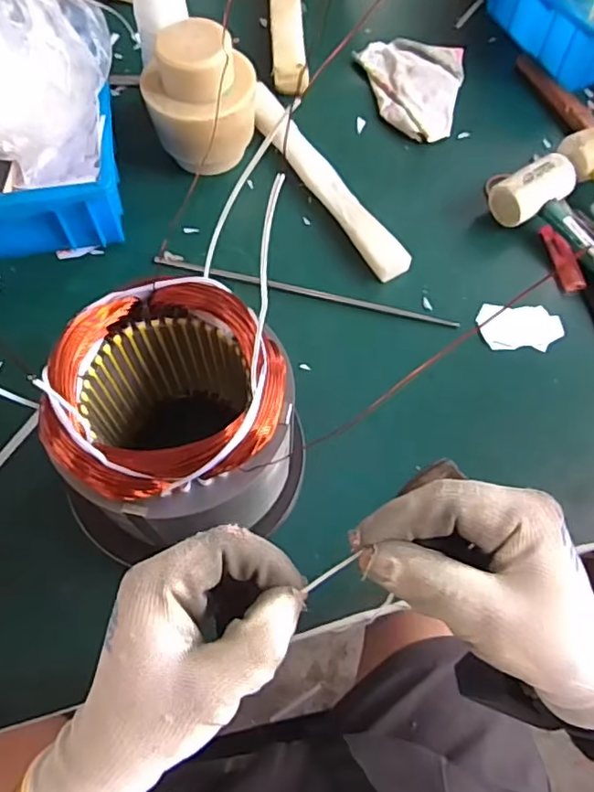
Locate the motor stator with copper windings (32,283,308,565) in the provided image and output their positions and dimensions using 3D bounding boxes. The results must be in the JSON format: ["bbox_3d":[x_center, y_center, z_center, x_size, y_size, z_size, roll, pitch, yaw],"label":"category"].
[{"bbox_3d":[-0.078,0.026,0.414,0.145,0.180,0.149,-12,65,-6],"label":"motor stator with copper windings"}]

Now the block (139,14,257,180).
[{"bbox_3d":[-0.102,-0.297,0.594,0.105,0.128,0.094,31,68,13],"label":"block"}]

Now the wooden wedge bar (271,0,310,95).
[{"bbox_3d":[-0.014,-0.516,0.755,0.041,0.031,0.348,-2,65,-2],"label":"wooden wedge bar"}]

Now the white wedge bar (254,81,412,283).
[{"bbox_3d":[0.025,-0.233,0.623,0.040,0.025,0.281,-28,68,-13],"label":"white wedge bar"}]

